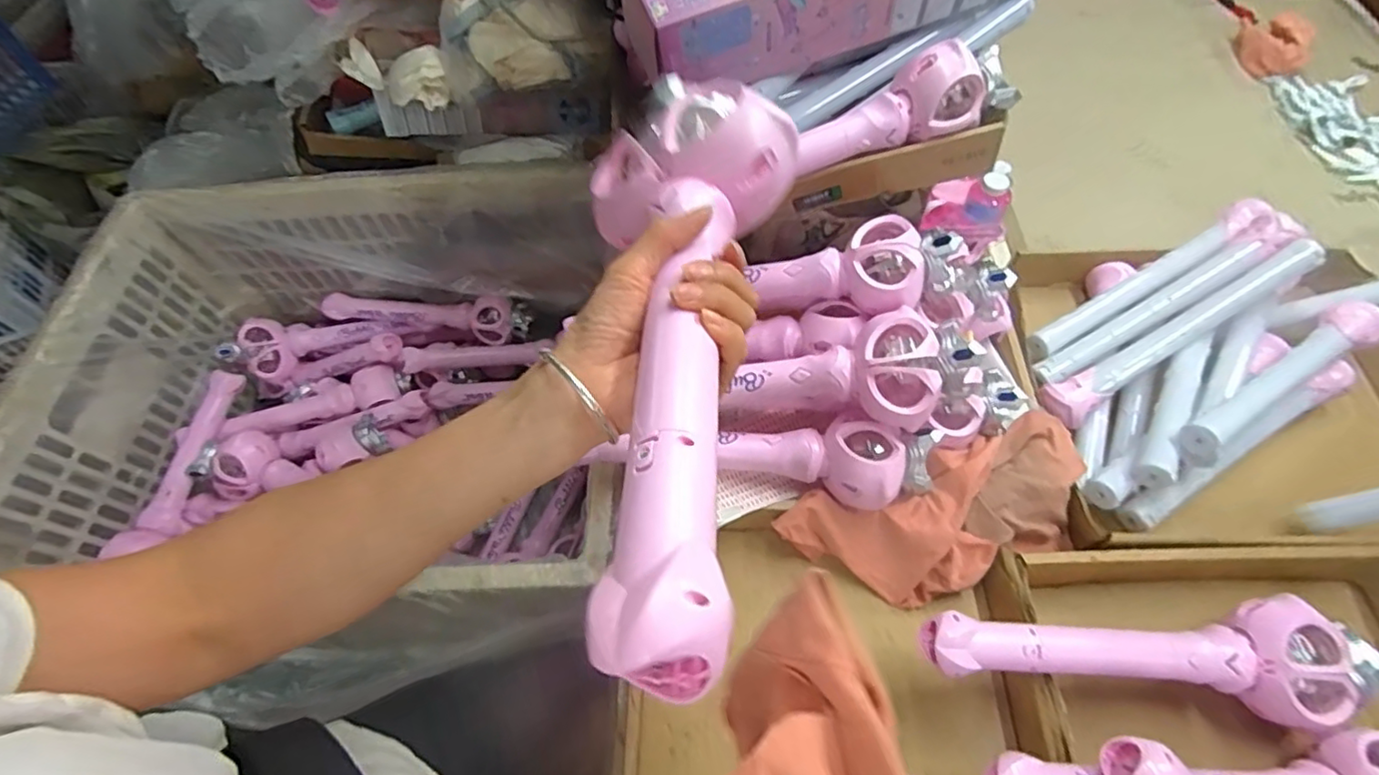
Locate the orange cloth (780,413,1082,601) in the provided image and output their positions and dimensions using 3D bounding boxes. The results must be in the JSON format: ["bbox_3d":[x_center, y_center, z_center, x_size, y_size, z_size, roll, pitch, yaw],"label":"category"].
[{"bbox_3d":[0.239,0.130,0.602,0.282,0.078,0.116,-17,59,-7],"label":"orange cloth"}]

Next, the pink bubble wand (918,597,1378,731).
[{"bbox_3d":[0.380,0.226,0.511,0.363,0.057,0.097,-4,58,1],"label":"pink bubble wand"}]

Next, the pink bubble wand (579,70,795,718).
[{"bbox_3d":[-0.005,-0.035,0.299,0.117,0.064,0.325,0,52,4],"label":"pink bubble wand"}]

